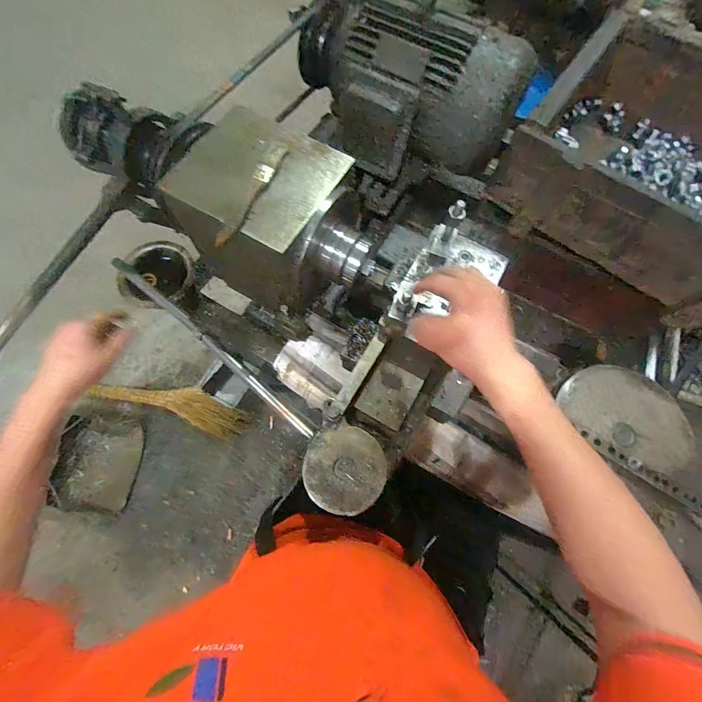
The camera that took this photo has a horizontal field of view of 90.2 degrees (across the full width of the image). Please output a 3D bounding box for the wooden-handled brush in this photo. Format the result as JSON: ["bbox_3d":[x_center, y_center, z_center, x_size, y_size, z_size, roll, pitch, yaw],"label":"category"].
[{"bbox_3d":[-0.109,-0.176,0.388,0.021,0.012,0.144,20,71,5],"label":"wooden-handled brush"}]

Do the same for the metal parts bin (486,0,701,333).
[{"bbox_3d":[0.445,-0.264,0.490,0.337,0.122,0.324,39,74,11],"label":"metal parts bin"}]

